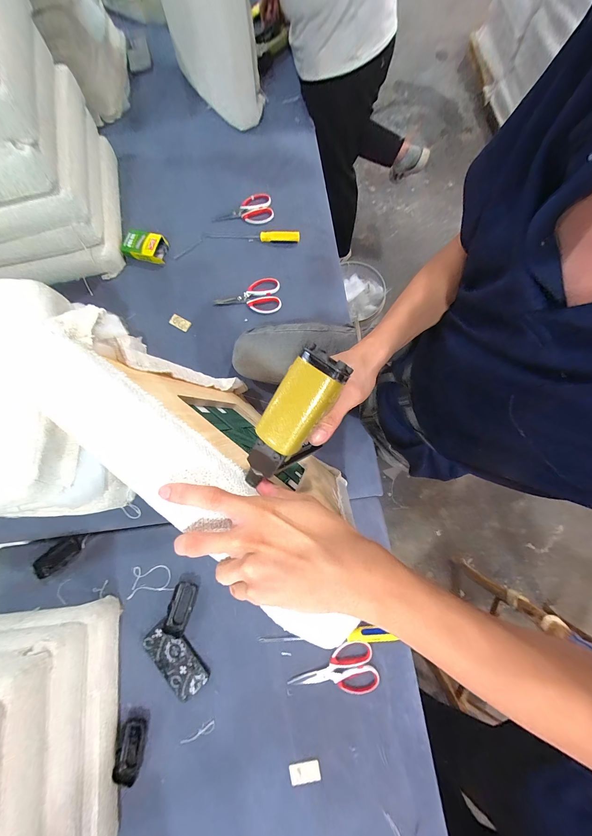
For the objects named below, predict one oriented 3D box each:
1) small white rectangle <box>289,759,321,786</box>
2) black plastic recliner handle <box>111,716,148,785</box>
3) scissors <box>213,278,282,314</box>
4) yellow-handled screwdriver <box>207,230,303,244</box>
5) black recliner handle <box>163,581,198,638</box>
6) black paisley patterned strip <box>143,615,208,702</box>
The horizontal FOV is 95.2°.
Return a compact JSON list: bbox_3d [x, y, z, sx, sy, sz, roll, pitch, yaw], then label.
[{"bbox_3d":[0.019,0.747,0.570,0.065,0.004,0.038,-9,77,-2],"label":"small white rectangle"},{"bbox_3d":[-0.357,0.716,0.580,0.055,0.018,0.109,7,80,5],"label":"black plastic recliner handle"},{"bbox_3d":[-0.131,-0.327,0.765,0.187,0.027,0.094,-21,79,-1],"label":"scissors"},{"bbox_3d":[-0.130,-0.539,0.796,0.280,0.035,0.034,8,80,5],"label":"yellow-handled screwdriver"},{"bbox_3d":[-0.270,0.446,0.629,0.054,0.012,0.113,14,80,6],"label":"black recliner handle"},{"bbox_3d":[-0.277,0.549,0.614,0.086,0.011,0.162,-44,80,-5],"label":"black paisley patterned strip"}]

